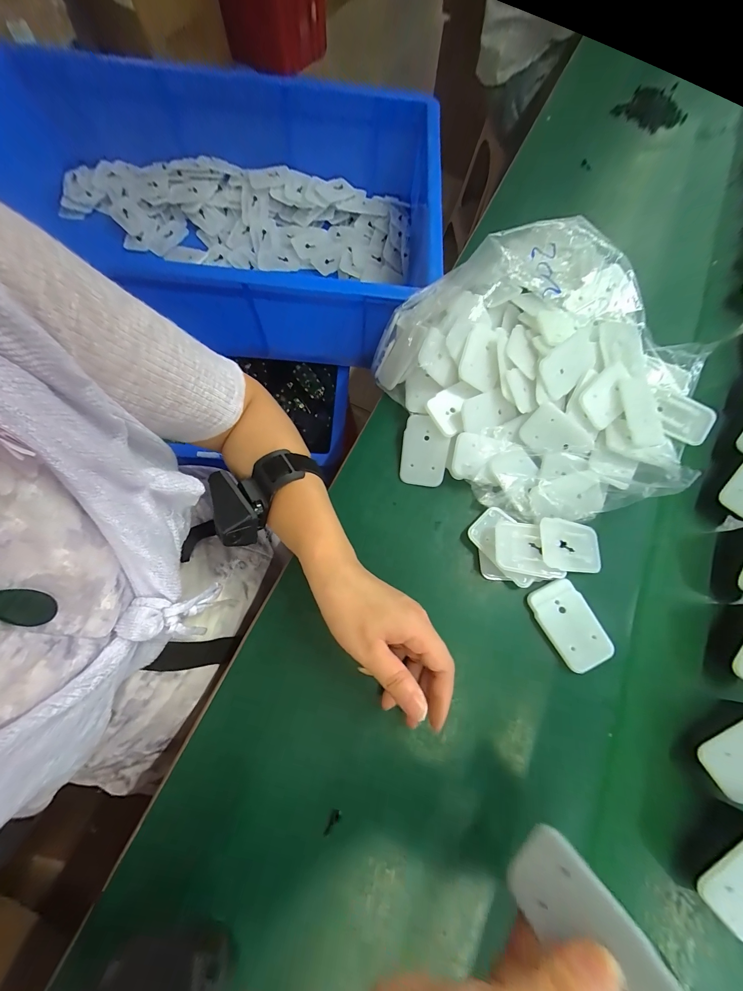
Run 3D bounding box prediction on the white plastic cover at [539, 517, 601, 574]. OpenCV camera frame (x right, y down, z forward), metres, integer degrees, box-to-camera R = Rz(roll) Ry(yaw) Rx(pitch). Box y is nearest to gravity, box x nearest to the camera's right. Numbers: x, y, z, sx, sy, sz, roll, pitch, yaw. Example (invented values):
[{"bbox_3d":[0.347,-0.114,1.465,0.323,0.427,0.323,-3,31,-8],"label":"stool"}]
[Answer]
[{"bbox_3d":[0.176,0.045,0.287,0.062,0.006,0.044,7,79,-14],"label":"white plastic cover"}]

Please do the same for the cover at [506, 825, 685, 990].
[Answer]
[{"bbox_3d":[0.104,0.212,0.157,0.005,0.071,0.042,40,85,-27],"label":"cover"}]

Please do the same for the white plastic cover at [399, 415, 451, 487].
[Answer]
[{"bbox_3d":[0.052,-0.044,0.320,0.045,0.004,0.067,12,91,15],"label":"white plastic cover"}]

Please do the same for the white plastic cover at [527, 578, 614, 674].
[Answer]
[{"bbox_3d":[0.167,0.107,0.273,0.042,0.004,0.068,-29,70,0],"label":"white plastic cover"}]

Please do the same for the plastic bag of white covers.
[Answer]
[{"bbox_3d":[0.165,-0.129,0.319,0.303,0.087,0.295,-4,72,-3],"label":"plastic bag of white covers"}]

